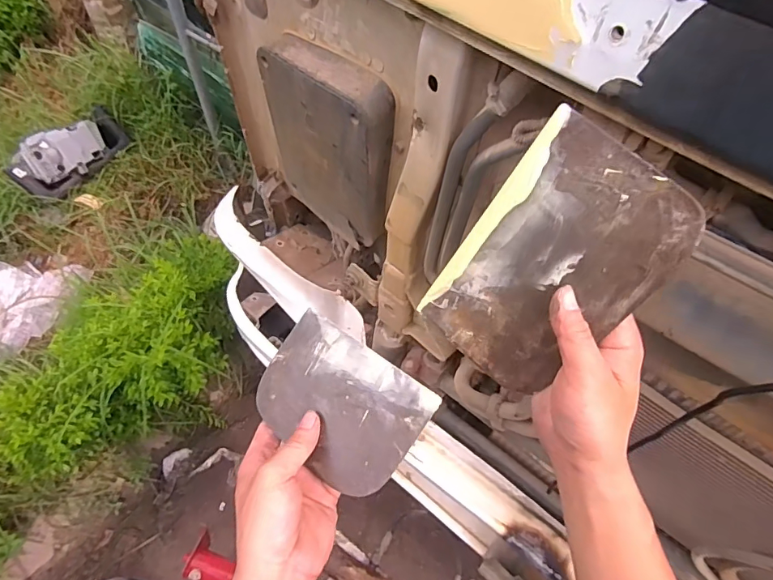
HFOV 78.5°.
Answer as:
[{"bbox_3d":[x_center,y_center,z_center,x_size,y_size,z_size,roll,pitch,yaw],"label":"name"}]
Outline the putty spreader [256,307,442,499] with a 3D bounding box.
[{"bbox_3d":[-0.043,0.092,0.394,0.156,0.005,0.101,29,83,33],"label":"putty spreader"}]

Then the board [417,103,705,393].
[{"bbox_3d":[0.107,-0.011,0.331,0.114,0.185,0.004,44,37,14],"label":"board"}]

